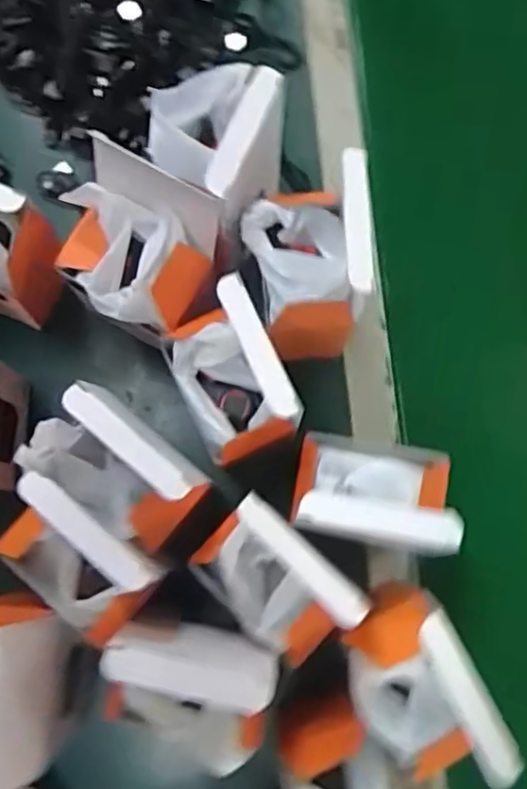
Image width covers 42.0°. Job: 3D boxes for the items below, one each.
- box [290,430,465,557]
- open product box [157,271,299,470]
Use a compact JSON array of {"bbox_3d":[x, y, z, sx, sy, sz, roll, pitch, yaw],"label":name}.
[{"bbox_3d":[0.072,0.062,0.435,0.102,0.083,0.069,11,80,1],"label":"box"},{"bbox_3d":[-0.022,-0.007,0.449,0.064,0.095,0.112,-26,81,-5],"label":"open product box"}]

